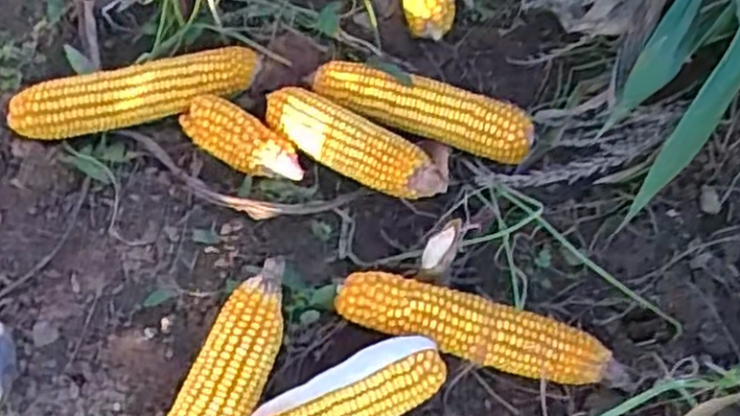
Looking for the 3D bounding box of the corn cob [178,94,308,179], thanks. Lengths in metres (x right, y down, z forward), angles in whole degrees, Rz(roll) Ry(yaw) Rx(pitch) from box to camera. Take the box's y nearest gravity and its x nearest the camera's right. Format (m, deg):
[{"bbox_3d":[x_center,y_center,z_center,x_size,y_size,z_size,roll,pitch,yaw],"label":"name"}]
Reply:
[{"bbox_3d":[-0.112,-0.059,0.655,0.121,0.037,0.046,32,67,16],"label":"corn cob"}]

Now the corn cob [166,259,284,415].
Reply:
[{"bbox_3d":[-0.104,0.127,0.549,0.056,0.052,0.189,19,64,10],"label":"corn cob"}]

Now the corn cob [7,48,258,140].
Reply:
[{"bbox_3d":[-0.207,-0.105,0.672,0.216,0.047,0.055,-15,64,-7],"label":"corn cob"}]

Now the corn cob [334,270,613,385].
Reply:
[{"bbox_3d":[0.079,0.090,0.578,0.218,0.043,0.052,11,63,6],"label":"corn cob"}]

